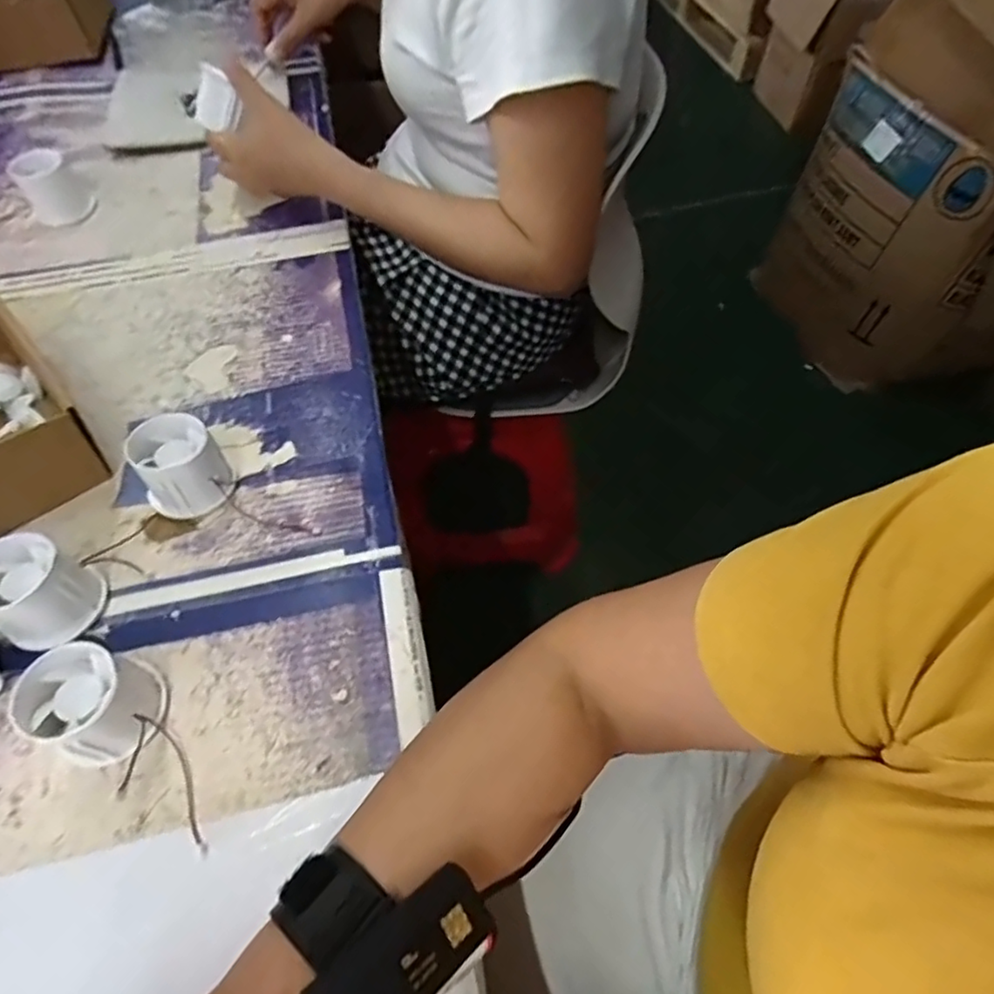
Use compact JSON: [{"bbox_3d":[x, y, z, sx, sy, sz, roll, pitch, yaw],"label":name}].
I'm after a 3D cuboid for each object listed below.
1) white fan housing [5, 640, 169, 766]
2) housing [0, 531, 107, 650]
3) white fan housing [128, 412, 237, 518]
[{"bbox_3d":[-0.219,0.112,0.328,0.058,0.047,0.054,-1,58,2],"label":"white fan housing"},{"bbox_3d":[-0.279,0.058,0.363,0.057,0.050,0.055,-1,58,2],"label":"housing"},{"bbox_3d":[-0.217,-0.020,0.414,0.054,0.046,0.058,-31,61,-16],"label":"white fan housing"}]

